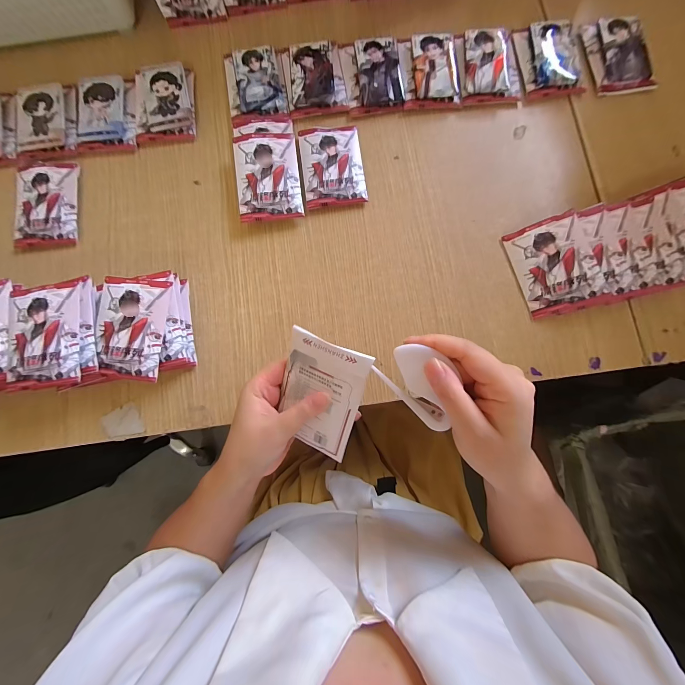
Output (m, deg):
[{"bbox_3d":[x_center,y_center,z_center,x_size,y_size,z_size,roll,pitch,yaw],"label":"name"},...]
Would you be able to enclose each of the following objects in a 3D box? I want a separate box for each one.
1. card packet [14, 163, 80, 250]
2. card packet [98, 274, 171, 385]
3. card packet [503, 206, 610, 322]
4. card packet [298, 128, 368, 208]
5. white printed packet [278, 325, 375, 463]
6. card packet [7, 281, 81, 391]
[{"bbox_3d":[-0.358,-0.168,0.357,0.071,0.009,0.110,-5,84,-5],"label":"card packet"},{"bbox_3d":[-0.213,-0.015,0.299,0.064,0.008,0.100,5,82,1],"label":"card packet"},{"bbox_3d":[0.232,-0.084,0.328,0.070,0.011,0.103,-19,82,21],"label":"card packet"},{"bbox_3d":[-0.012,-0.212,0.360,0.071,0.011,0.099,-8,82,-1],"label":"card packet"},{"bbox_3d":[-0.020,0.046,0.250,0.069,0.005,0.101,22,111,16],"label":"white printed packet"},{"bbox_3d":[-0.292,-0.008,0.290,0.070,0.011,0.102,-6,82,0],"label":"card packet"}]

